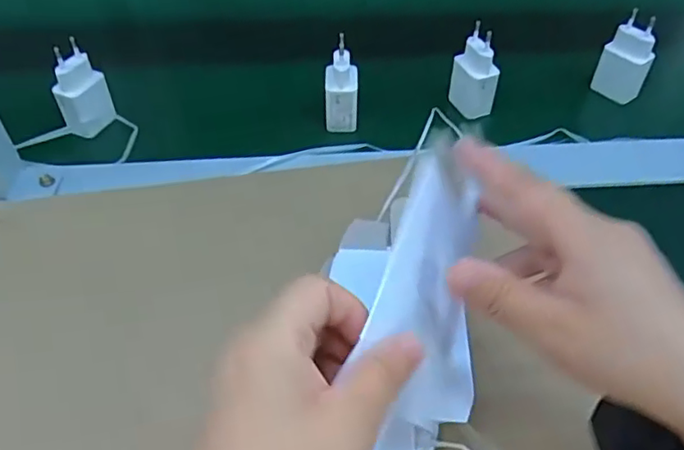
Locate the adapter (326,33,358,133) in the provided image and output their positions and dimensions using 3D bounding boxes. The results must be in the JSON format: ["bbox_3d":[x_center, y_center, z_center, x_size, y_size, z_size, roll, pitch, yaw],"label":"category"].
[{"bbox_3d":[0.000,-0.119,0.513,0.028,0.073,0.031,3,50,0],"label":"adapter"}]

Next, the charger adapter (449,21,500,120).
[{"bbox_3d":[0.120,-0.135,0.528,0.023,0.074,0.041,-17,53,-16],"label":"charger adapter"}]

